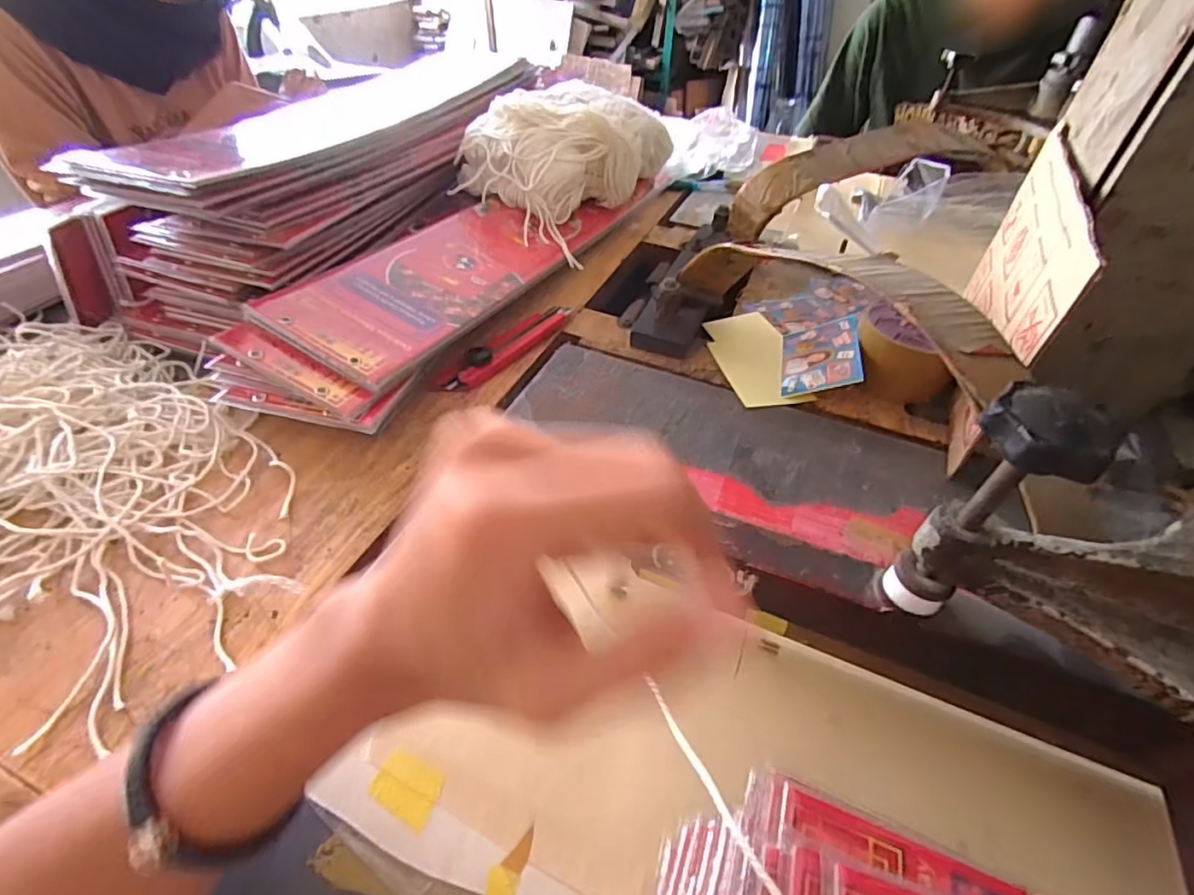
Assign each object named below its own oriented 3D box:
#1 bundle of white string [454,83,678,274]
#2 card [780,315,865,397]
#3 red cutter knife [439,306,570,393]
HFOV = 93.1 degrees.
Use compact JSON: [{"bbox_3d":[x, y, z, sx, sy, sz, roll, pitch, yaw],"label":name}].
[{"bbox_3d":[-0.037,-0.317,0.610,0.162,0.088,0.259,19,46,14],"label":"bundle of white string"},{"bbox_3d":[0.183,-0.077,0.463,0.059,0.007,0.091,-11,39,28],"label":"card"},{"bbox_3d":[-0.069,-0.089,0.470,0.024,0.019,0.142,27,49,21],"label":"red cutter knife"}]

